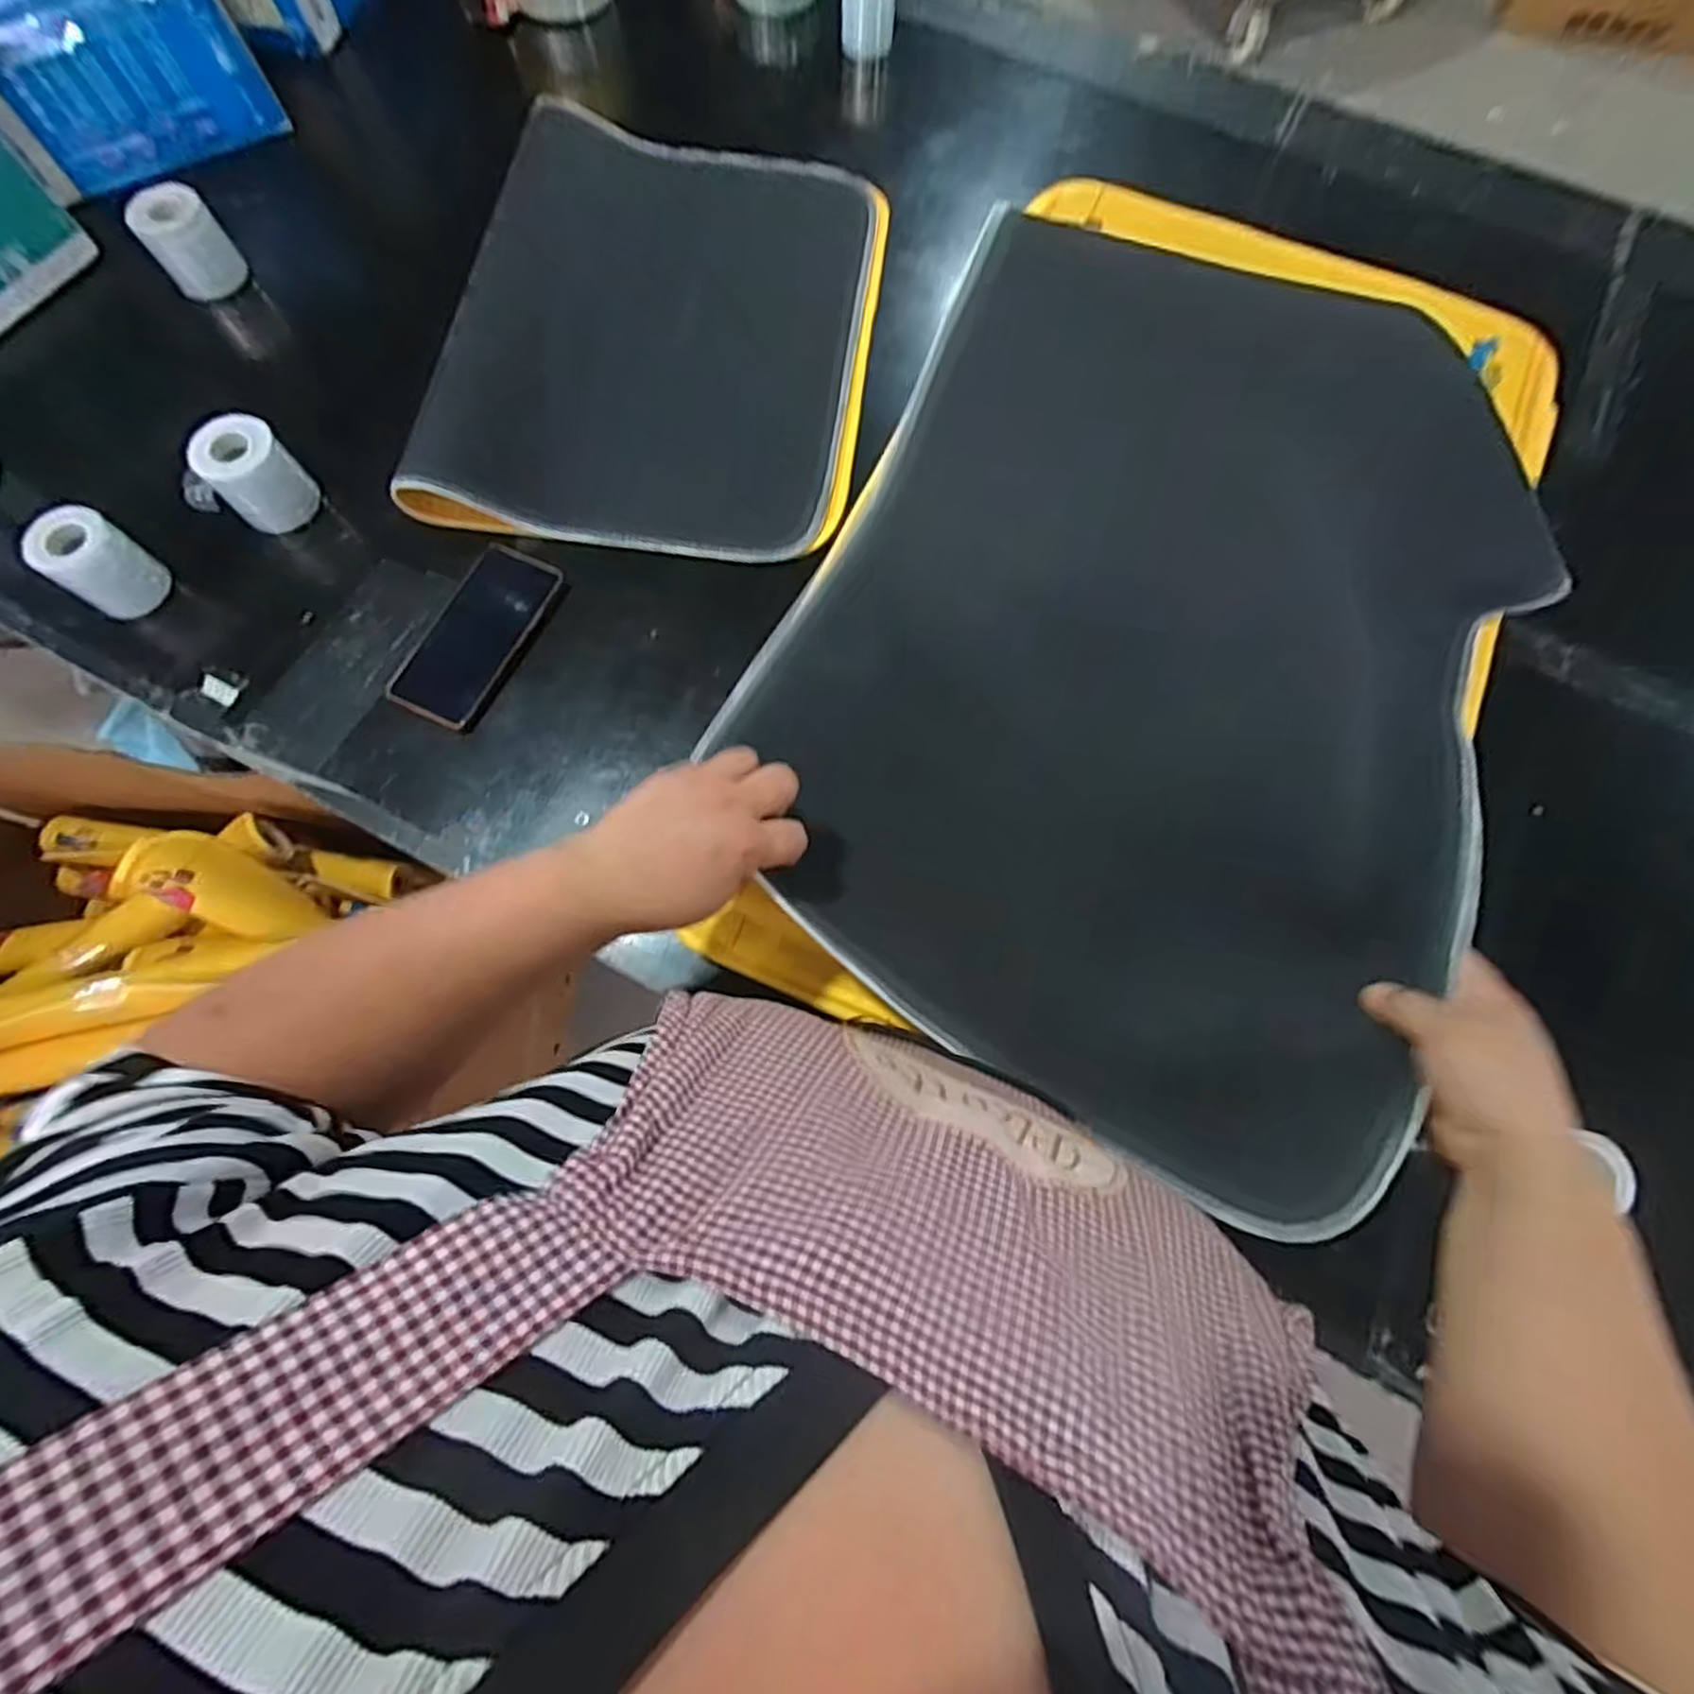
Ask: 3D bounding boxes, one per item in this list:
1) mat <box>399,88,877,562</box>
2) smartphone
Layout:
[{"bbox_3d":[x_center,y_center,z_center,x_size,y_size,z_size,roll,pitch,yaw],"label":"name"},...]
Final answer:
[{"bbox_3d":[-0.170,-0.507,0.715,0.381,0.050,0.501,6,73,3],"label":"mat"},{"bbox_3d":[-0.315,-0.182,0.631,0.076,0.010,0.165,25,76,2],"label":"smartphone"}]

